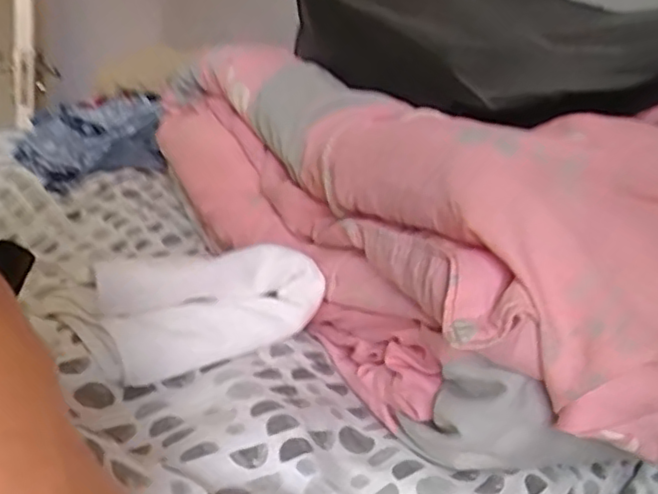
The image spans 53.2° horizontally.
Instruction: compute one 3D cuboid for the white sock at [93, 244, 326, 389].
[{"bbox_3d":[-0.075,0.037,0.449,0.152,0.018,0.081,-12,64,-31],"label":"white sock"}]

